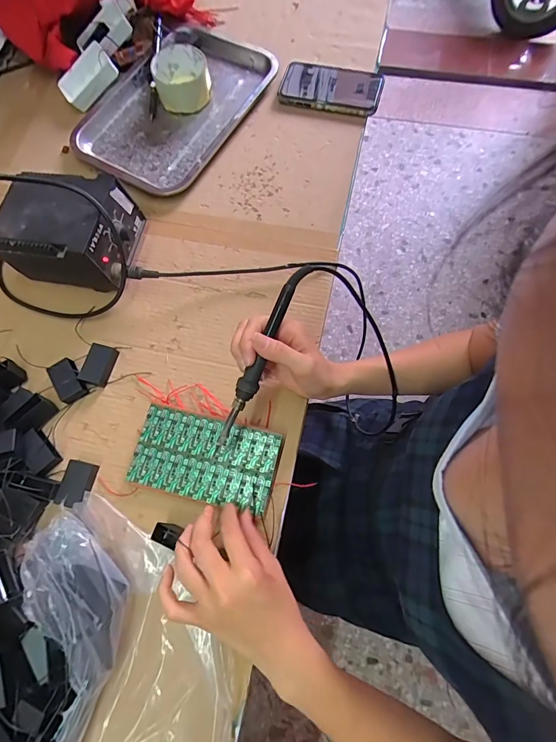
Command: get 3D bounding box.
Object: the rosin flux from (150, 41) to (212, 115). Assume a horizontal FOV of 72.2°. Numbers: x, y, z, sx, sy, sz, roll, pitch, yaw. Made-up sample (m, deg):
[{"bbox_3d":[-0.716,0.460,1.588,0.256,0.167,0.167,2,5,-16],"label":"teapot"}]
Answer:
[{"bbox_3d":[-0.145,-0.441,0.580,0.082,0.046,0.085,-12,73,-2],"label":"rosin flux"}]

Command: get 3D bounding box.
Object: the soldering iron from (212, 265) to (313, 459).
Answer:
[{"bbox_3d":[-0.020,-0.008,0.380,0.019,0.015,0.208,25,96,9],"label":"soldering iron"}]

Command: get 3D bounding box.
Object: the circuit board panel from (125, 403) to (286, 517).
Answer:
[{"bbox_3d":[-0.081,0.096,0.425,0.159,0.008,0.089,13,73,5],"label":"circuit board panel"}]

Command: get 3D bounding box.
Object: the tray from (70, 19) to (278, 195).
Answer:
[{"bbox_3d":[-0.157,-0.418,0.588,0.220,0.024,0.307,30,76,10],"label":"tray"}]

